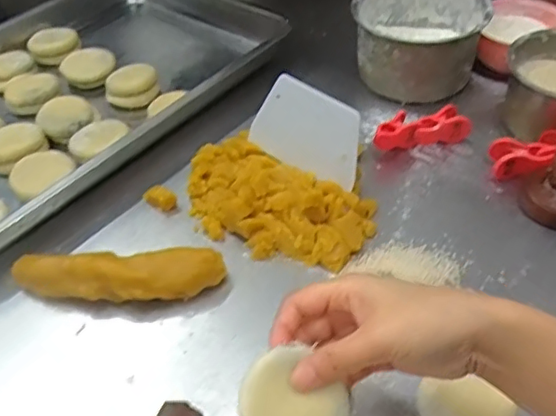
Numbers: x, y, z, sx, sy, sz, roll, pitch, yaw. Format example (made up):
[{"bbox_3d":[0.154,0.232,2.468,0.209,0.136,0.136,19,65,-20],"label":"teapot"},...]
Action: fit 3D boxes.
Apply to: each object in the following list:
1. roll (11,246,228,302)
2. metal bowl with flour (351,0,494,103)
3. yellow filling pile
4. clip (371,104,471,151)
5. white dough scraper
[{"bbox_3d":[-0.136,0.060,0.498,0.176,0.032,0.042,-1,48,2],"label":"roll"},{"bbox_3d":[0.162,-0.200,0.681,0.140,0.083,0.140,-1,48,1],"label":"metal bowl with flour"},{"bbox_3d":[-0.005,-0.012,0.555,0.188,0.032,0.113,23,53,21],"label":"yellow filling pile"},{"bbox_3d":[0.148,-0.085,0.618,0.103,0.032,0.045,-8,48,-5],"label":"clip"},{"bbox_3d":[0.029,-0.076,0.572,0.114,0.089,0.006,28,42,15],"label":"white dough scraper"}]

